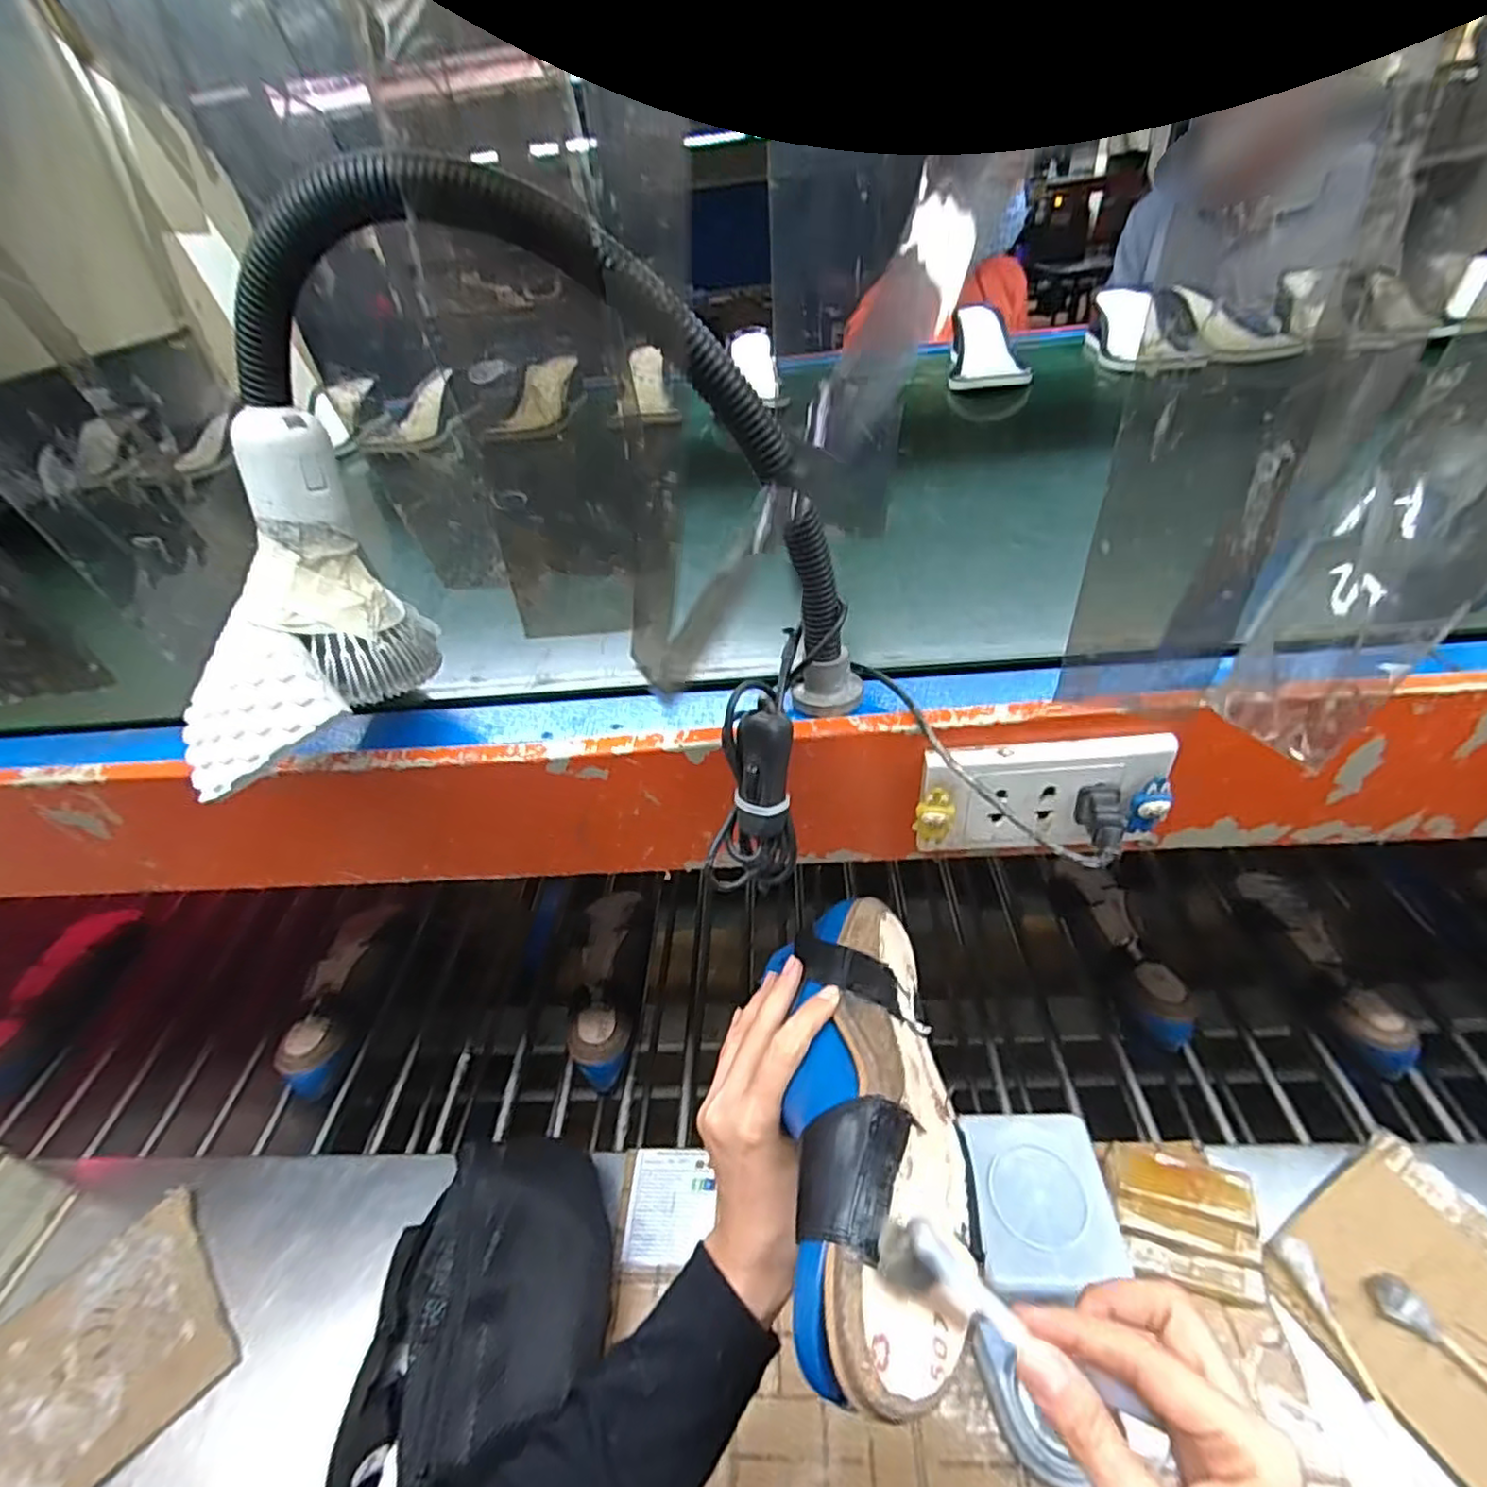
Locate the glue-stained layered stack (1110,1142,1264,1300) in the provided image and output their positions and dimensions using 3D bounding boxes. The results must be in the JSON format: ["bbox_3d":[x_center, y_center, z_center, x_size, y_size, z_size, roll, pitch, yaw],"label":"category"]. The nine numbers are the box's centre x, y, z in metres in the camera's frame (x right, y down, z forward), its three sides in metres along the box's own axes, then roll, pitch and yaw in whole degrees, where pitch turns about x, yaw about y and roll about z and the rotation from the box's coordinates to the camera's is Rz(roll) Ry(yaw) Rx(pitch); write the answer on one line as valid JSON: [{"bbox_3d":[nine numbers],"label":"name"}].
[{"bbox_3d":[0.335,0.362,0.521,0.095,0.045,0.080,7,40,18],"label":"glue-stained layered stack"}]

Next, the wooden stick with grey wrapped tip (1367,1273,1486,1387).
[{"bbox_3d":[0.512,0.433,0.426,0.027,0.015,0.199,-27,42,-24],"label":"wooden stick with grey wrapped tip"}]

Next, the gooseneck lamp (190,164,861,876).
[{"bbox_3d":[-0.100,-0.064,0.284,0.285,0.273,0.096,-1,38,8],"label":"gooseneck lamp"}]

